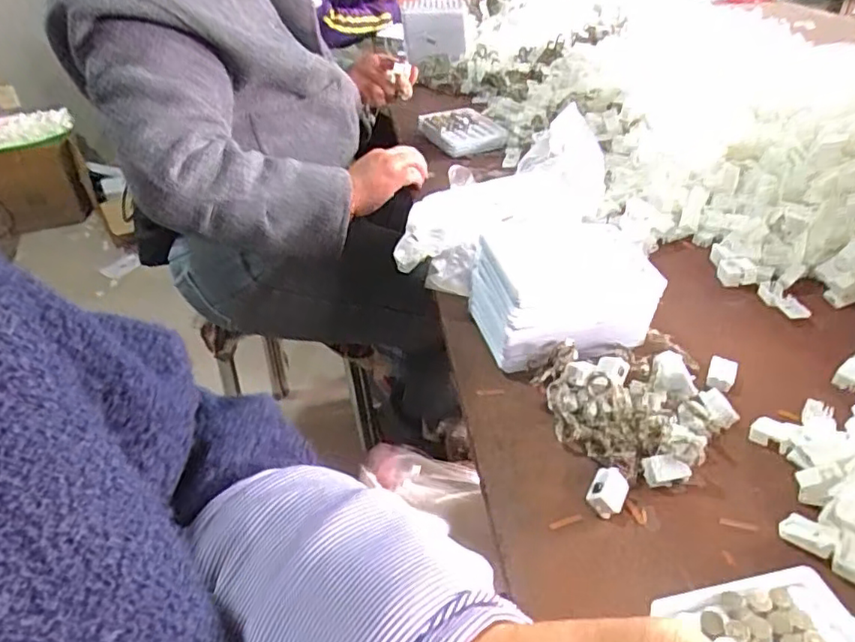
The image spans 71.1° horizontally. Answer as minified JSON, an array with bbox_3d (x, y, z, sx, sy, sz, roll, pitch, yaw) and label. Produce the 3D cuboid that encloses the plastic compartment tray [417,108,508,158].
[{"bbox_3d":[0.054,-0.293,0.927,0.095,0.029,0.148,-18,39,-20],"label":"plastic compartment tray"}]

